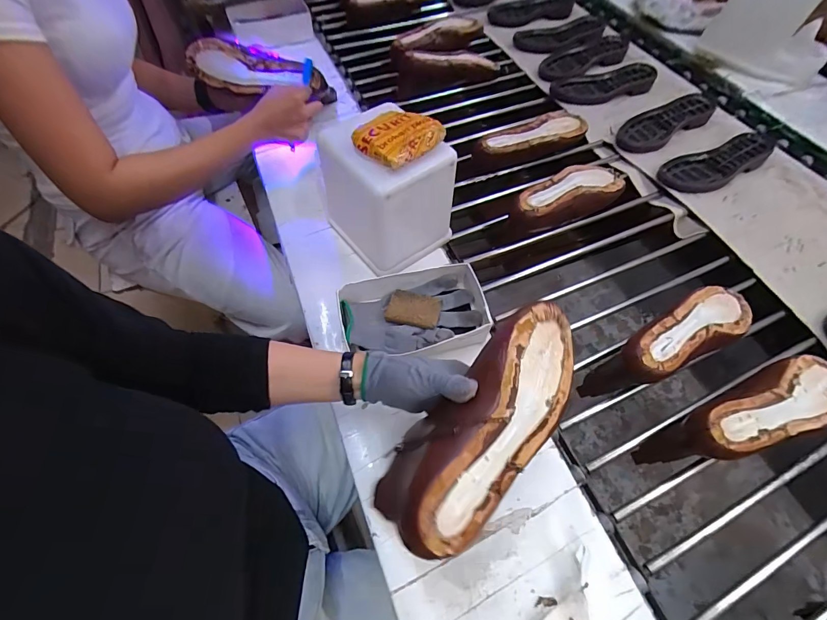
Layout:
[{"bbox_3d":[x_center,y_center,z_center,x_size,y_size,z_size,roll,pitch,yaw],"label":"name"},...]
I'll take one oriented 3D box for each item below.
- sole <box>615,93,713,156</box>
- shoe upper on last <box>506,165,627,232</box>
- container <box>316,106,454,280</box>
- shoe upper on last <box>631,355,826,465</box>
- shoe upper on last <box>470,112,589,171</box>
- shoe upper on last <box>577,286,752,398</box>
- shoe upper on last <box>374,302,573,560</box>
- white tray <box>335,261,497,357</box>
[{"bbox_3d":[0.567,-0.422,0.868,0.282,0.021,0.093,-28,63,-17],"label":"sole"},{"bbox_3d":[0.284,-0.208,0.701,0.253,0.079,0.086,-23,62,-15],"label":"shoe upper on last"},{"bbox_3d":[-0.041,-0.171,0.552,0.130,0.186,0.154,-38,67,-22],"label":"container"},{"bbox_3d":[0.442,0.139,0.512,0.260,0.113,0.075,-16,60,-11],"label":"shoe upper on last"},{"bbox_3d":[0.226,-0.343,0.786,0.264,0.062,0.085,-19,61,-12],"label":"shoe upper on last"},{"bbox_3d":[0.382,0.052,0.568,0.256,0.117,0.075,-27,63,-16],"label":"shoe upper on last"},{"bbox_3d":[0.064,0.095,0.342,0.093,0.079,0.237,36,78,19],"label":"shoe upper on last"},{"bbox_3d":[0.002,0.006,0.519,0.189,0.045,0.107,-9,60,-6],"label":"white tray"}]

